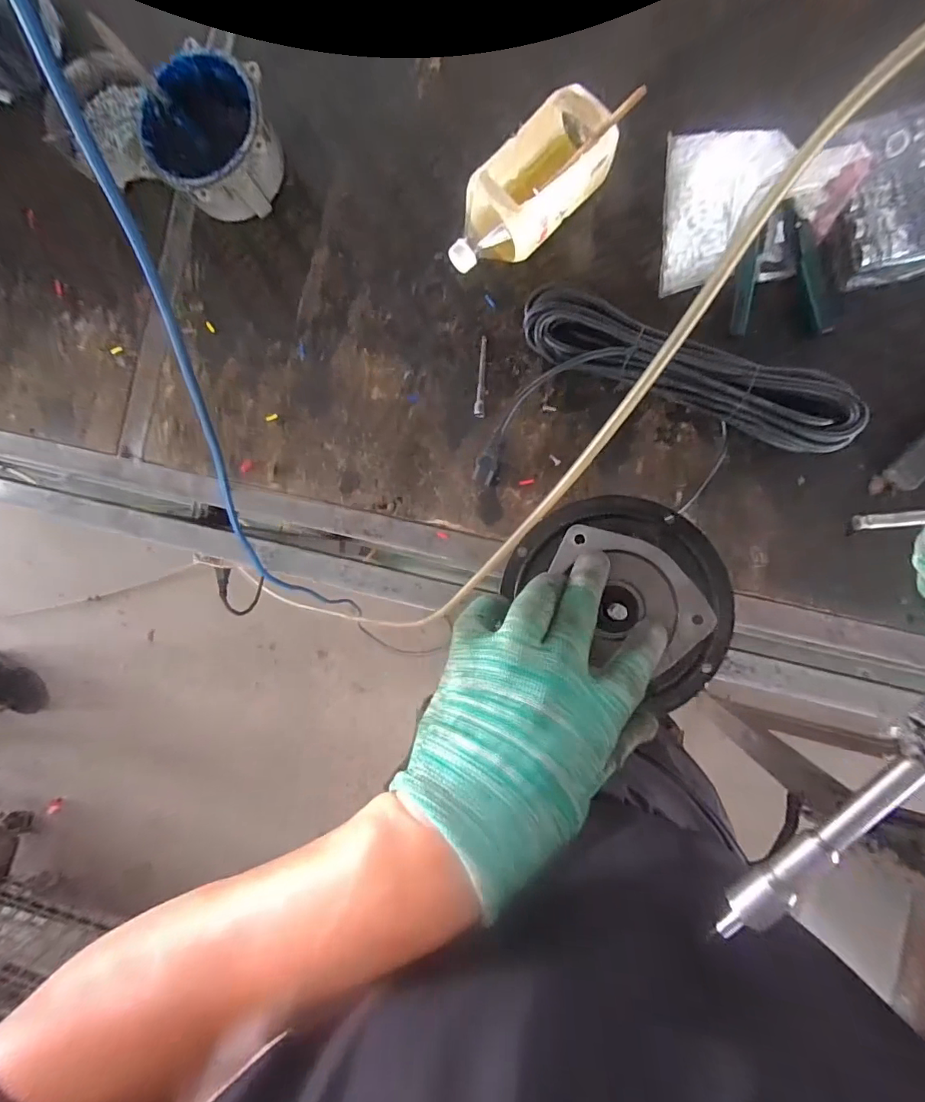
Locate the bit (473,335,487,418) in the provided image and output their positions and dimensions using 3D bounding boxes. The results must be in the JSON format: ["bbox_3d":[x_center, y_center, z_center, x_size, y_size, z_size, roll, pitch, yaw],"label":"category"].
[{"bbox_3d":[0.022,-0.212,0.573,0.013,0.011,0.102,1,89,6],"label":"bit"}]

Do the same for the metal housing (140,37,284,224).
[{"bbox_3d":[-0.294,-0.490,0.575,0.145,0.090,0.149,0,89,6],"label":"metal housing"}]

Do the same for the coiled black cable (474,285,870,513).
[{"bbox_3d":[0.225,-0.143,0.530,0.372,0.056,0.225,18,91,6],"label":"coiled black cable"}]

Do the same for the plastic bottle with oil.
[{"bbox_3d":[0.068,-0.403,0.541,0.207,0.081,0.095,-43,85,3],"label":"plastic bottle with oil"}]

